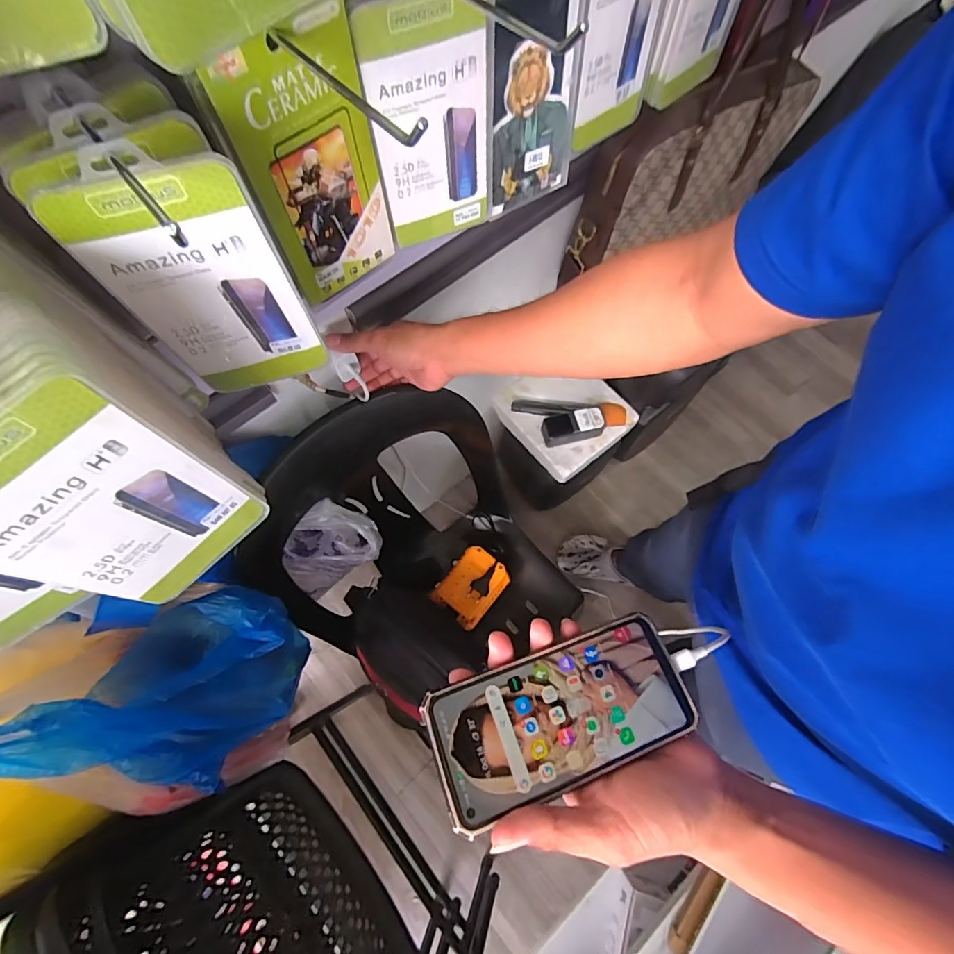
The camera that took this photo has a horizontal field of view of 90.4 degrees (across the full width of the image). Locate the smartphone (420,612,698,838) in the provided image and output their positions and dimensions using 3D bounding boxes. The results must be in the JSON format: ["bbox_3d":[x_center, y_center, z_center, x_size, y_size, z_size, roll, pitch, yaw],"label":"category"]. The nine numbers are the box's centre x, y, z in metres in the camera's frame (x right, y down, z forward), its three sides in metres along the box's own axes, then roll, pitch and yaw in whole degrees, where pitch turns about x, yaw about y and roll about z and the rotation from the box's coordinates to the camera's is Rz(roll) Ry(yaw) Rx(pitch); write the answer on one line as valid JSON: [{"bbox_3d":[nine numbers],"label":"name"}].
[{"bbox_3d":[0.054,0.147,0.297,0.164,0.006,0.074,-16,71,-15],"label":"smartphone"}]

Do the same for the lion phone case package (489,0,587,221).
[{"bbox_3d":[0.044,-0.305,0.369,0.088,0.181,0.019,-32,62,-15],"label":"lion phone case package"}]

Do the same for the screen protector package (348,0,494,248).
[{"bbox_3d":[-0.030,-0.250,0.343,0.090,0.166,0.010,-28,73,-10],"label":"screen protector package"}]

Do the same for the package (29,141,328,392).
[{"bbox_3d":[-0.156,-0.105,0.281,0.091,0.166,0.006,-18,71,-7],"label":"package"}]

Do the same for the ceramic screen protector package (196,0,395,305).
[{"bbox_3d":[-0.104,-0.199,0.319,0.090,0.163,0.007,-41,75,-13],"label":"ceramic screen protector package"}]

